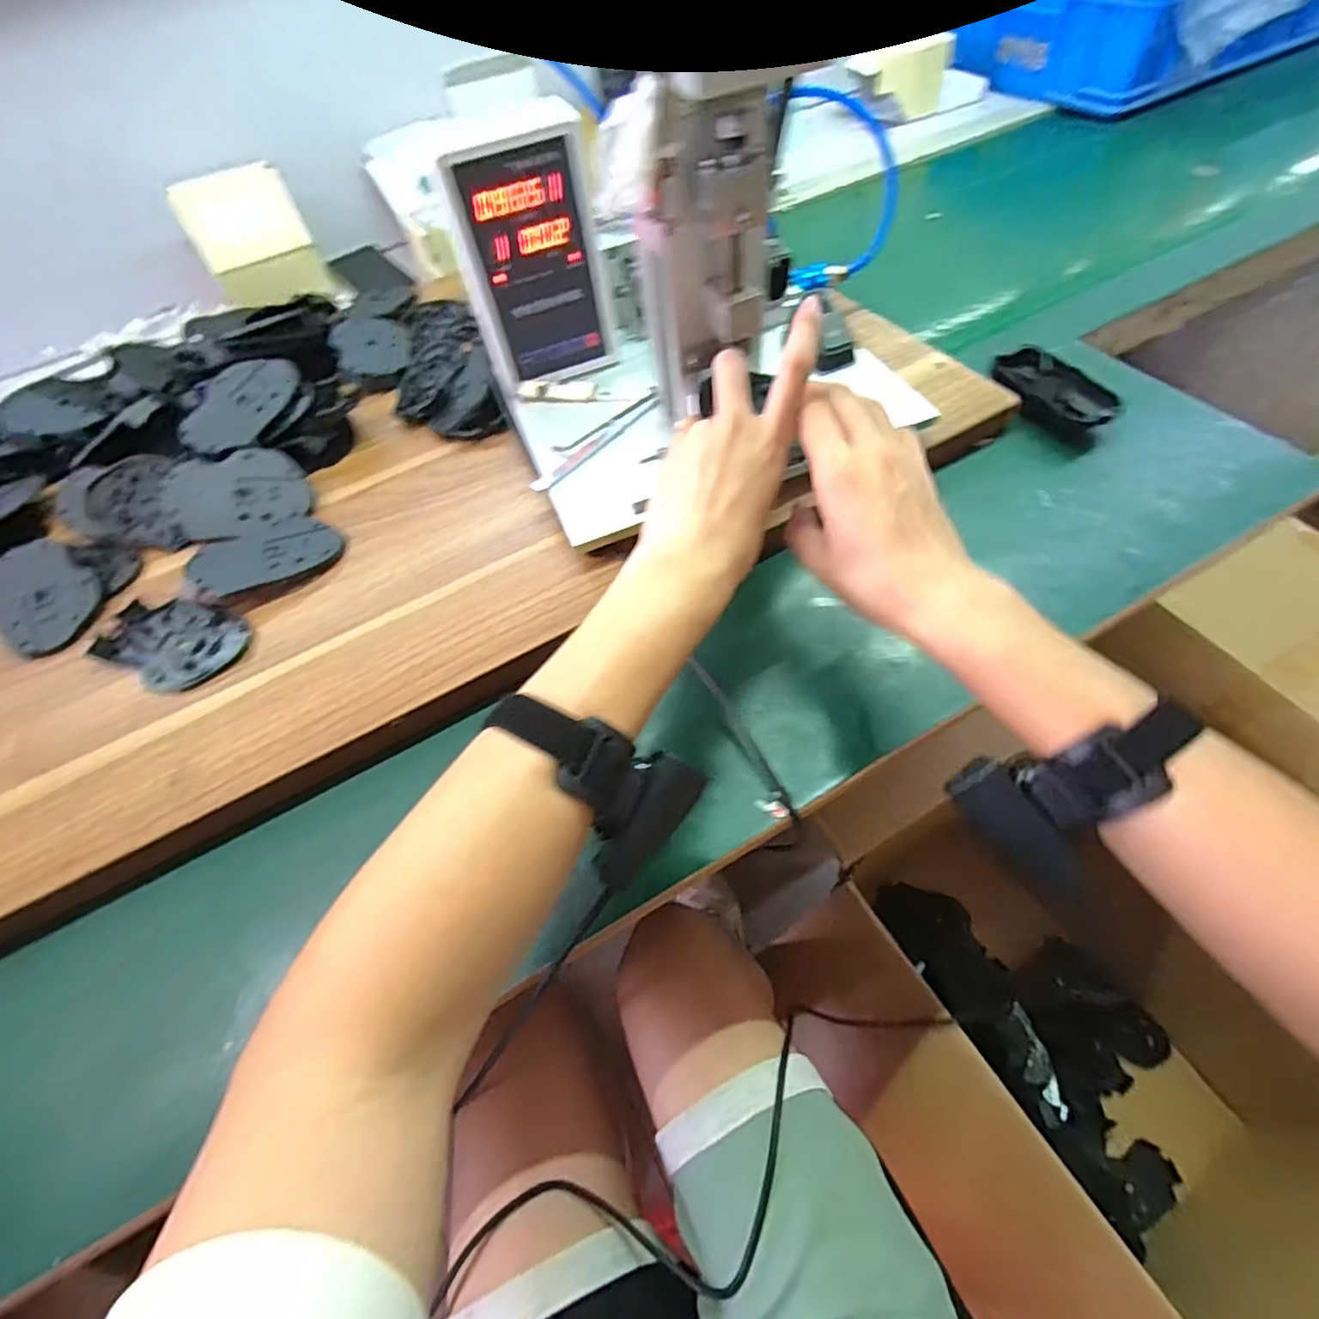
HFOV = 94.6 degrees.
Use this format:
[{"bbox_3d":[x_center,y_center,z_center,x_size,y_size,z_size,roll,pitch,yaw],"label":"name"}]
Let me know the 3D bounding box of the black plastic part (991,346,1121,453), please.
[{"bbox_3d":[0.348,-0.235,0.546,0.062,0.034,0.113,-33,59,-15],"label":"black plastic part"}]

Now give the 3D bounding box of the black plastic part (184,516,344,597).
[{"bbox_3d":[-0.312,-0.083,0.485,0.106,0.020,0.077,-27,58,-13],"label":"black plastic part"}]

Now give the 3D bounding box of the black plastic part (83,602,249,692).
[{"bbox_3d":[-0.365,-0.013,0.453,0.114,0.006,0.069,11,57,12],"label":"black plastic part"}]

